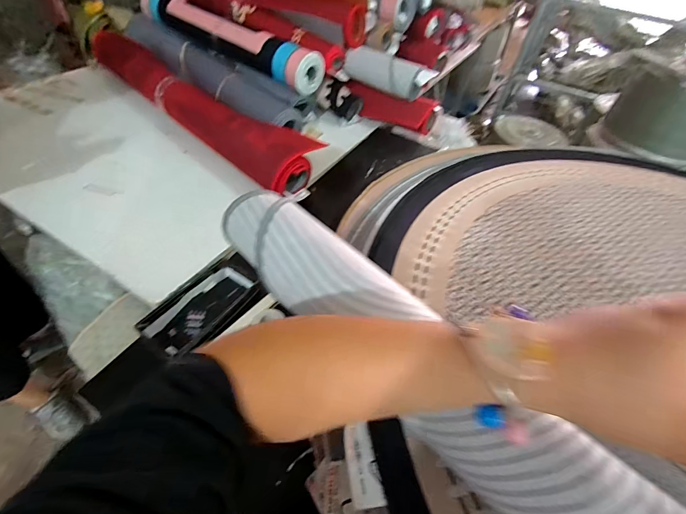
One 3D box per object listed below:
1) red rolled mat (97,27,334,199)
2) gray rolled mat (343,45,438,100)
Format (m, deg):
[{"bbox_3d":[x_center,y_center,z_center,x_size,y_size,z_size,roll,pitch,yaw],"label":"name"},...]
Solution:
[{"bbox_3d":[-0.464,-0.490,1.173,1.005,0.118,0.194,39,55,26],"label":"red rolled mat"},{"bbox_3d":[0.151,-0.635,1.213,0.318,0.096,0.087,26,50,16],"label":"gray rolled mat"}]

